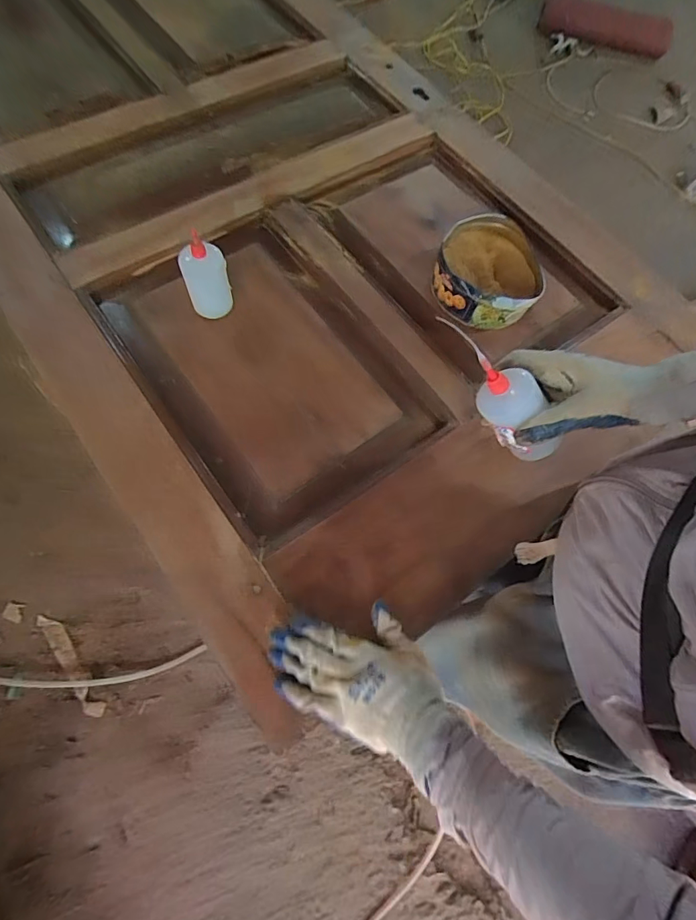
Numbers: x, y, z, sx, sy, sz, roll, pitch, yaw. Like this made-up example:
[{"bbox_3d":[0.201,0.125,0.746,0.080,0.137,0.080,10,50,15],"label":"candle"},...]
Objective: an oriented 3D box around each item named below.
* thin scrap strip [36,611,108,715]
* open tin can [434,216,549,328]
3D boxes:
[{"bbox_3d":[-0.672,0.492,1.149,0.045,0.015,0.286,-36,71,-16],"label":"thin scrap strip"},{"bbox_3d":[0.203,-0.270,0.682,0.147,0.059,0.162,20,65,6],"label":"open tin can"}]

